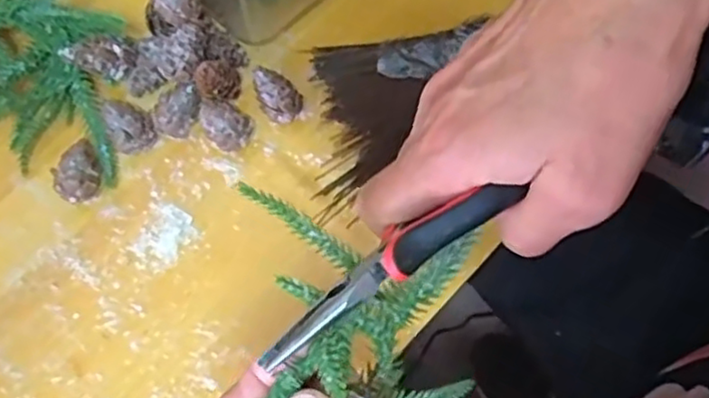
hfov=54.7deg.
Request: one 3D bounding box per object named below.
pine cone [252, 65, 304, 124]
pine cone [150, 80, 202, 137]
[{"bbox_3d":[-0.045,-0.058,0.390,0.019,0.021,0.037,-41,74,-14],"label":"pine cone"},{"bbox_3d":[-0.100,-0.048,0.389,0.021,0.022,0.030,10,69,5],"label":"pine cone"}]

